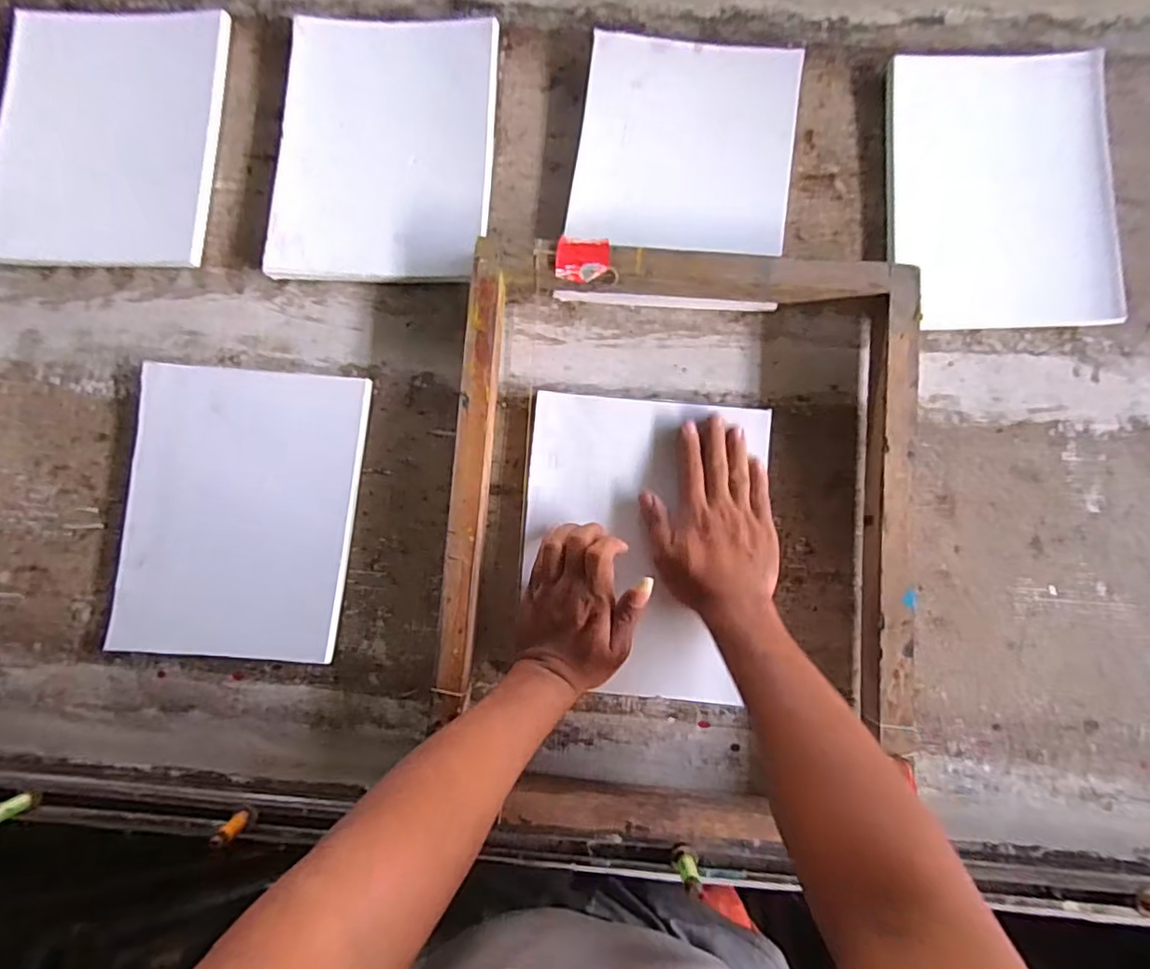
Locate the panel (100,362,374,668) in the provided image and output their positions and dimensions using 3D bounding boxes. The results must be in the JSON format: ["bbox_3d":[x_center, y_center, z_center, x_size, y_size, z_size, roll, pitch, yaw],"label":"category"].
[{"bbox_3d":[-0.319,0.025,0.579,0.213,0.014,0.269,4,84,1],"label":"panel"}]

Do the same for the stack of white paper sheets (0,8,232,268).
[{"bbox_3d":[-0.485,-0.360,0.623,0.221,0.018,0.278,3,84,1],"label":"stack of white paper sheets"}]

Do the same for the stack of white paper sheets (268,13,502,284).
[{"bbox_3d":[-0.191,-0.332,0.603,0.209,0.025,0.258,2,84,1],"label":"stack of white paper sheets"}]

